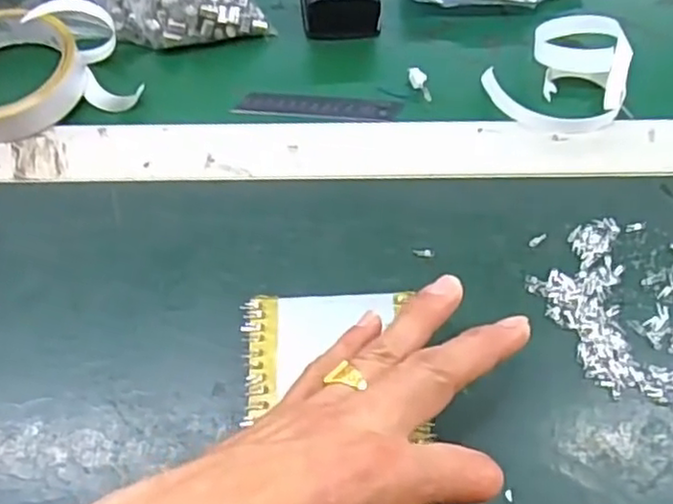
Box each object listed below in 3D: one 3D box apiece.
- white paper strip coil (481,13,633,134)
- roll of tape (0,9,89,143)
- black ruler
[{"bbox_3d":[0.140,-0.108,0.406,0.074,0.021,0.085,40,67,20],"label":"white paper strip coil"},{"bbox_3d":[-0.198,-0.110,0.402,0.087,0.024,0.093,0,60,0],"label":"roll of tape"},{"bbox_3d":[-0.011,-0.090,0.418,0.100,0.004,0.020,4,55,5],"label":"black ruler"}]

